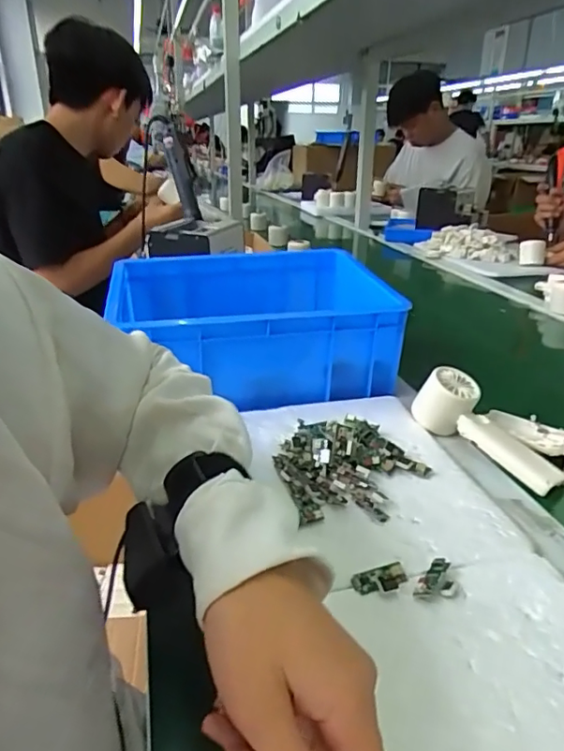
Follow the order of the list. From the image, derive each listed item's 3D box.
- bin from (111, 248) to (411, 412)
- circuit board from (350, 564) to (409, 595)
[{"bbox_3d":[-0.038,-0.069,0.703,0.319,0.127,0.254,-6,25,-12],"label":"bin"},{"bbox_3d":[0.071,0.144,0.375,0.041,0.007,0.019,-8,25,-17],"label":"circuit board"}]

